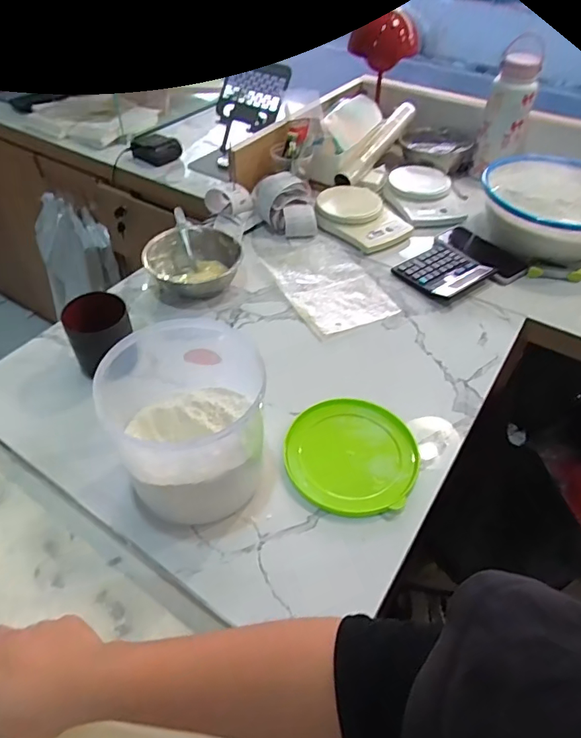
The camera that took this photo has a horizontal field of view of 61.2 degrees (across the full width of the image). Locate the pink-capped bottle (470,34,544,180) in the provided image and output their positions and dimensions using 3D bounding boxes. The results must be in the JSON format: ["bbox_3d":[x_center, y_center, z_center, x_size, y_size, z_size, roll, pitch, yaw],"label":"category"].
[{"bbox_3d":[0.462,-0.543,1.050,0.090,0.250,0.088,19,49,16],"label":"pink-capped bottle"}]

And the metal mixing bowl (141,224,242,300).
[{"bbox_3d":[-0.160,-0.175,0.824,0.144,0.070,0.135,1,46,-1],"label":"metal mixing bowl"}]

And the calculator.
[{"bbox_3d":[0.267,-0.174,0.861,0.128,0.022,0.126,-28,53,-25],"label":"calculator"}]

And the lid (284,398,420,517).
[{"bbox_3d":[0.074,0.102,0.600,0.153,0.012,0.155,1,46,-1],"label":"lid"}]

